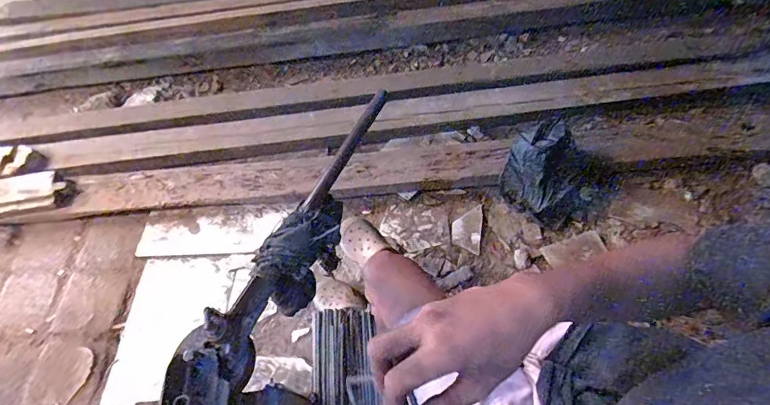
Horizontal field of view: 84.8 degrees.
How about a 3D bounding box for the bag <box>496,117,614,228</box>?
[{"bbox_3d":[0.553,-0.103,1.356,0.305,0.179,0.307,35,69,21],"label":"bag"}]

